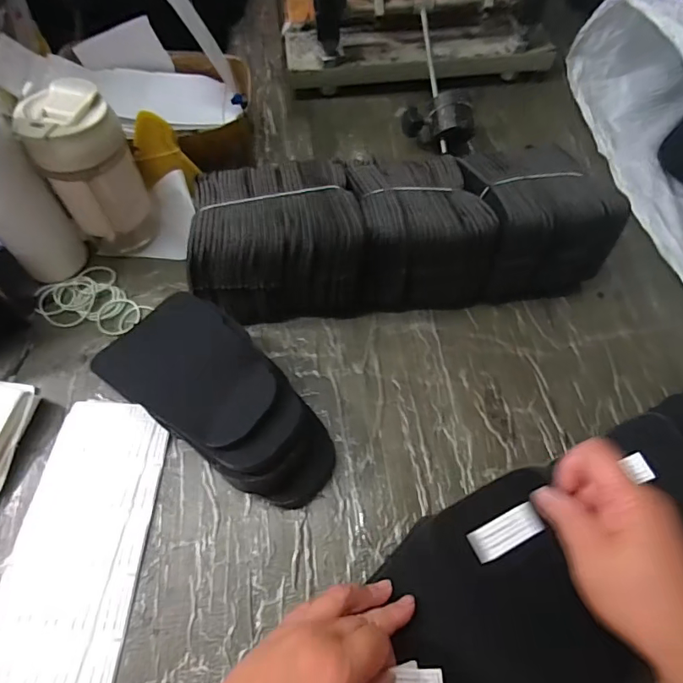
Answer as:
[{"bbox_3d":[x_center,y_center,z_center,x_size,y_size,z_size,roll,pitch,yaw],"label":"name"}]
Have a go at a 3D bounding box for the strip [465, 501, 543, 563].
[{"bbox_3d":[0.111,0.129,0.319,0.048,0.005,0.020,-28,64,-3],"label":"strip"}]

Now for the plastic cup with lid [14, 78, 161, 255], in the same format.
[{"bbox_3d":[-0.238,-0.158,0.467,0.079,0.154,0.075,0,60,0],"label":"plastic cup with lid"}]

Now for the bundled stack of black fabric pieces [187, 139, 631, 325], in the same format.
[{"bbox_3d":[0.059,-0.114,0.476,0.387,0.103,0.140,-7,61,-4],"label":"bundled stack of black fabric pieces"}]

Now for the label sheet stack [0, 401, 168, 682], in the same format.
[{"bbox_3d":[-0.211,0.173,0.368,0.104,0.008,0.263,2,60,1],"label":"label sheet stack"}]

